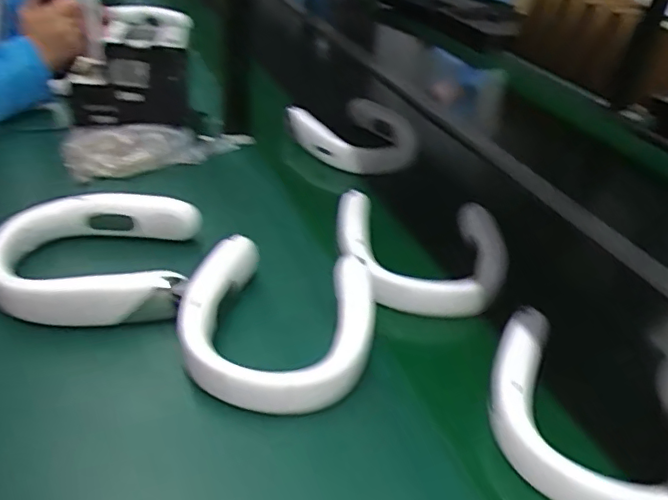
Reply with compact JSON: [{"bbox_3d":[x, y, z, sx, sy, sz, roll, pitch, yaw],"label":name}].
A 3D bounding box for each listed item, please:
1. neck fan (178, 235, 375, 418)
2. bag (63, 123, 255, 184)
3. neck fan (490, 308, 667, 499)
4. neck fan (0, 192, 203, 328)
[{"bbox_3d":[-0.053,0.067,0.564,0.177,0.059,0.188,9,34,3],"label":"neck fan"},{"bbox_3d":[-0.245,-0.150,0.843,0.269,0.056,0.116,-8,37,-20],"label":"bag"},{"bbox_3d":[0.240,0.150,0.524,0.190,0.048,0.181,19,36,18],"label":"neck fan"},{"bbox_3d":[-0.251,0.005,0.616,0.199,0.051,0.172,-1,35,-10],"label":"neck fan"}]

